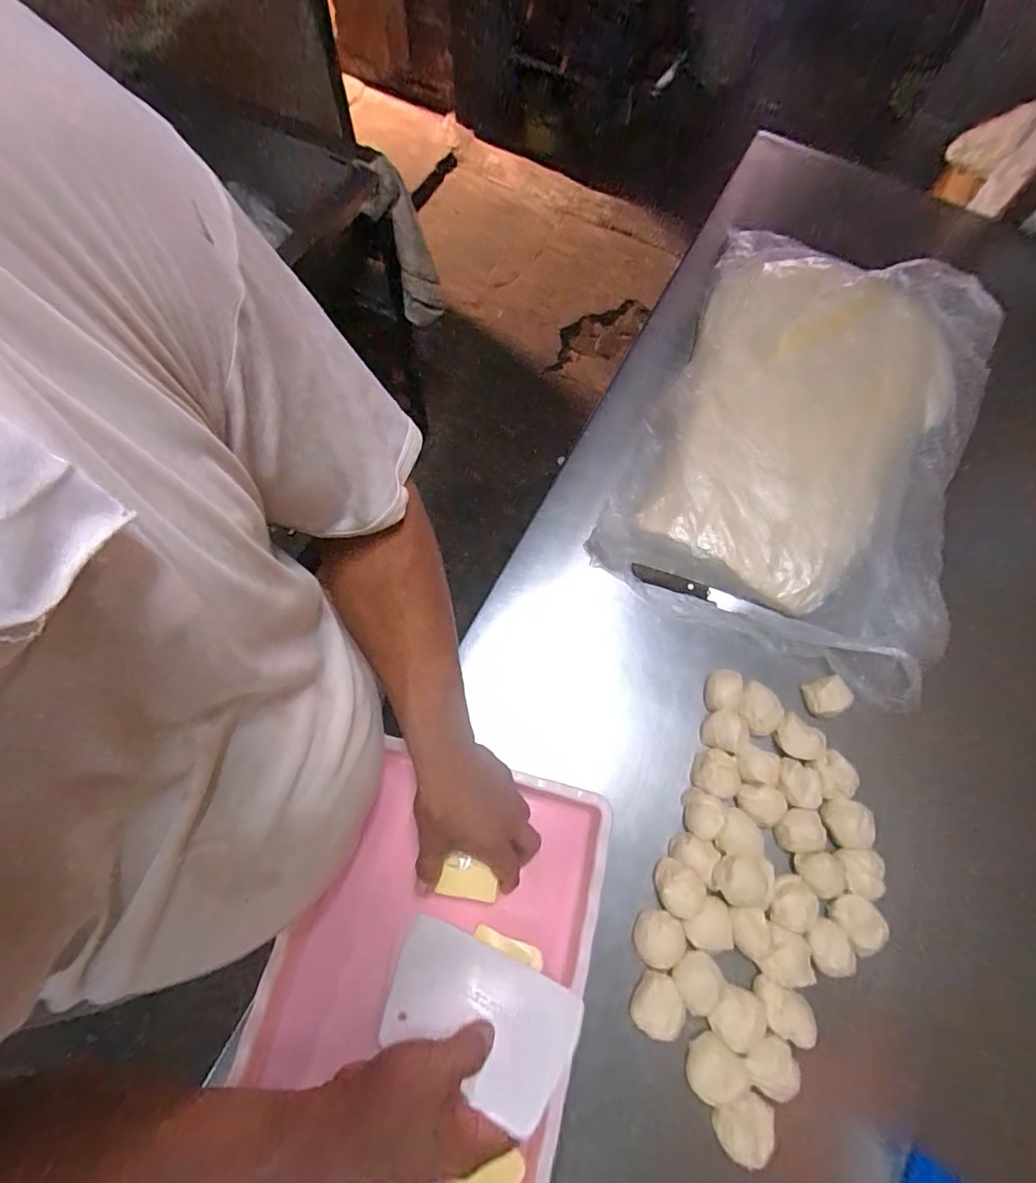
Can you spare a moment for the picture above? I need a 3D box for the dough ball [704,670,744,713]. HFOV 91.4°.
[{"bbox_3d":[0.226,0.111,0.561,0.032,0.028,0.048,14,70,3],"label":"dough ball"}]

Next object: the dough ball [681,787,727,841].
[{"bbox_3d":[0.188,0.225,0.512,0.032,0.034,0.046,0,70,-2],"label":"dough ball"}]

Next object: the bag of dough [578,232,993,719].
[{"bbox_3d":[0.389,-0.220,0.657,0.406,0.091,0.615,25,71,6],"label":"bag of dough"}]

